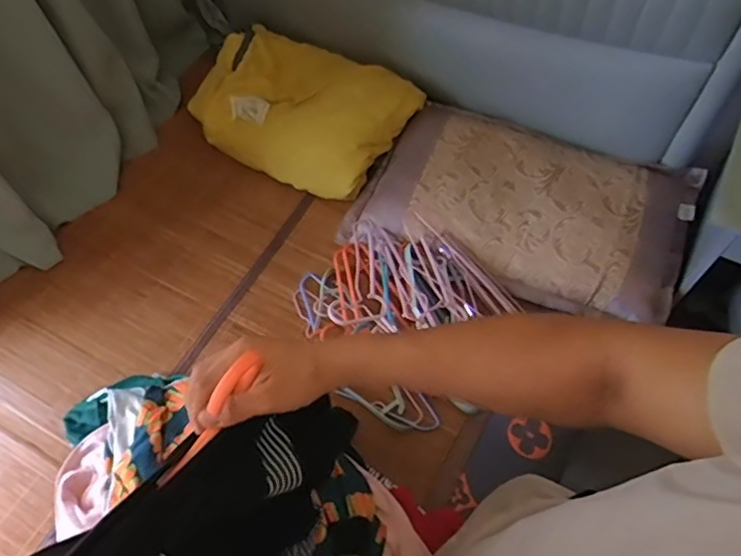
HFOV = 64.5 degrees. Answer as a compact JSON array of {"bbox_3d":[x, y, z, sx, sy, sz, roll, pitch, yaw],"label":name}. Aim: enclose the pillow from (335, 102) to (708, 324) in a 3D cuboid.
[{"bbox_3d":[0.344,-0.160,1.338,0.743,0.114,0.429,16,61,11],"label":"pillow"}]

